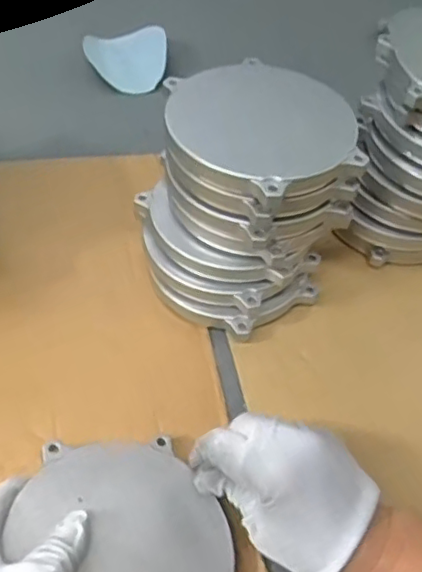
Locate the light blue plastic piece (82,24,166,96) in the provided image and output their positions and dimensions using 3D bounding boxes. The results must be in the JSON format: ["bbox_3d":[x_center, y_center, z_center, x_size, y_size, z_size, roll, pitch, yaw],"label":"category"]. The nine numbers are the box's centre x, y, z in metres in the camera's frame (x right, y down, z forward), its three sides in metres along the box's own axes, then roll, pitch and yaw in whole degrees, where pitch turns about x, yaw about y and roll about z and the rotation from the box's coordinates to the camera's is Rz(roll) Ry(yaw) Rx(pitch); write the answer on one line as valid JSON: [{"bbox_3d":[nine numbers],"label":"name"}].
[{"bbox_3d":[-0.093,-0.257,0.691,0.090,0.015,0.088,-12,72,-3],"label":"light blue plastic piece"}]

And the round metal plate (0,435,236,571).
[{"bbox_3d":[-0.047,0.149,0.345,0.117,0.025,0.132,-6,49,-12],"label":"round metal plate"}]

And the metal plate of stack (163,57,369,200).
[{"bbox_3d":[0.037,-0.113,0.420,0.130,0.015,0.128,3,48,-4],"label":"metal plate of stack"}]

